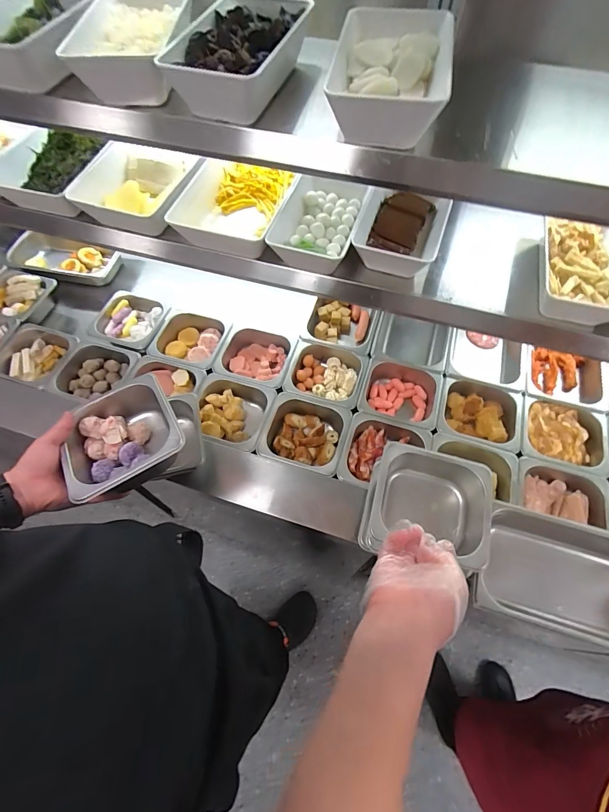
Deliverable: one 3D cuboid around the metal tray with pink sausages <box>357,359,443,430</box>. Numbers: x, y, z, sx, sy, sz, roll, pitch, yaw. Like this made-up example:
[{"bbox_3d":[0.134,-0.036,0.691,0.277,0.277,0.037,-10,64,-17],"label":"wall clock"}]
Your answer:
[{"bbox_3d":[0.217,-0.022,0.866,0.174,0.074,0.162,15,63,8],"label":"metal tray with pink sausages"}]

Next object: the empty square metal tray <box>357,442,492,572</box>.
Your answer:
[{"bbox_3d":[0.198,0.166,0.611,0.173,0.100,0.161,13,63,8],"label":"empty square metal tray"}]

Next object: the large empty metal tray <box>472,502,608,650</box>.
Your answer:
[{"bbox_3d":[0.432,0.286,0.621,0.319,0.101,0.173,15,63,8],"label":"large empty metal tray"}]

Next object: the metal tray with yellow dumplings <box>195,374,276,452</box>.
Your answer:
[{"bbox_3d":[-0.163,0.027,0.846,0.176,0.089,0.159,13,63,8],"label":"metal tray with yellow dumplings"}]

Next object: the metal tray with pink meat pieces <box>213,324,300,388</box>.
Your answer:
[{"bbox_3d":[-0.122,-0.116,0.908,0.195,0.076,0.163,13,63,7],"label":"metal tray with pink meat pieces"}]

